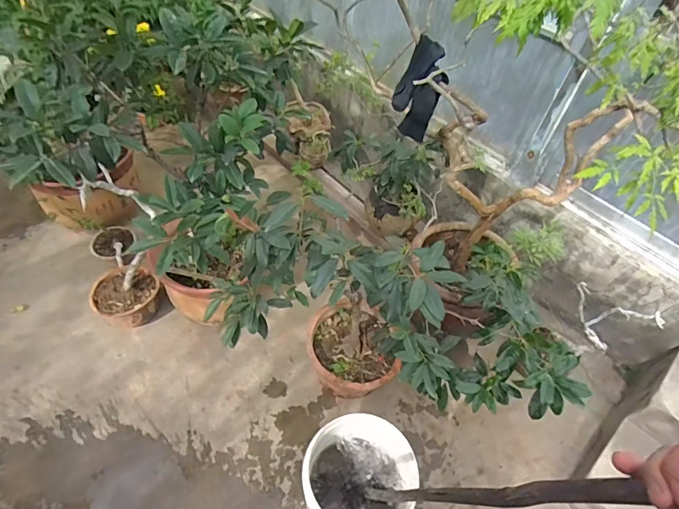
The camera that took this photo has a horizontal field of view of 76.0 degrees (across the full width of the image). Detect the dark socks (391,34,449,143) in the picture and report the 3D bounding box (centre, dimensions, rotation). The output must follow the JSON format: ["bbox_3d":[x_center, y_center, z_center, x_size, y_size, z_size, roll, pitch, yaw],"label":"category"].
[{"bbox_3d":[0.176,-0.357,0.986,0.107,0.227,0.056,22,50,10],"label":"dark socks"}]

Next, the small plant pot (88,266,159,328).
[{"bbox_3d":[-0.806,0.168,1.658,0.227,0.170,0.211,5,49,-5],"label":"small plant pot"}]

